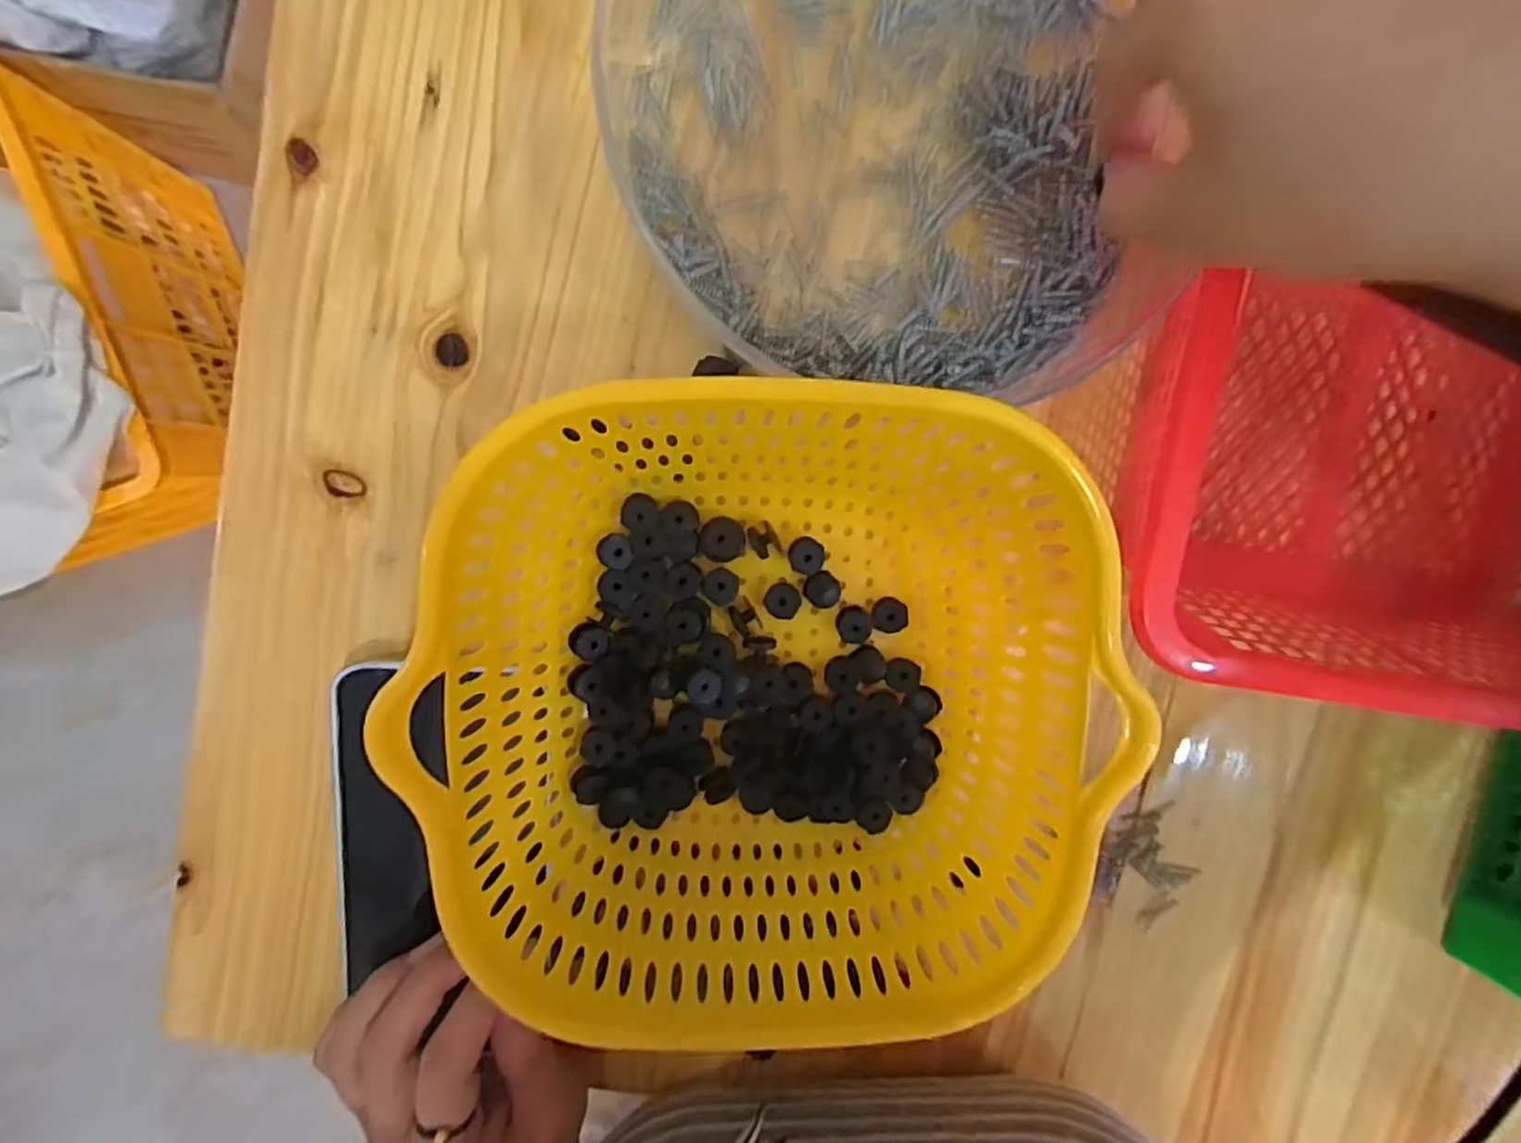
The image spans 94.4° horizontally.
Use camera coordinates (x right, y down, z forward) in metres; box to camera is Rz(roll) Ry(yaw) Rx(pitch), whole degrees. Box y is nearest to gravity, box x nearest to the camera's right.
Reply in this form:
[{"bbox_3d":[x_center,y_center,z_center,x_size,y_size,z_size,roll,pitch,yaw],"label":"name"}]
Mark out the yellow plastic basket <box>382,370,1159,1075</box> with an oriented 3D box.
[{"bbox_3d":[0.001,0.042,0.240,0.208,0.079,0.195,-5,98,-3],"label":"yellow plastic basket"}]

